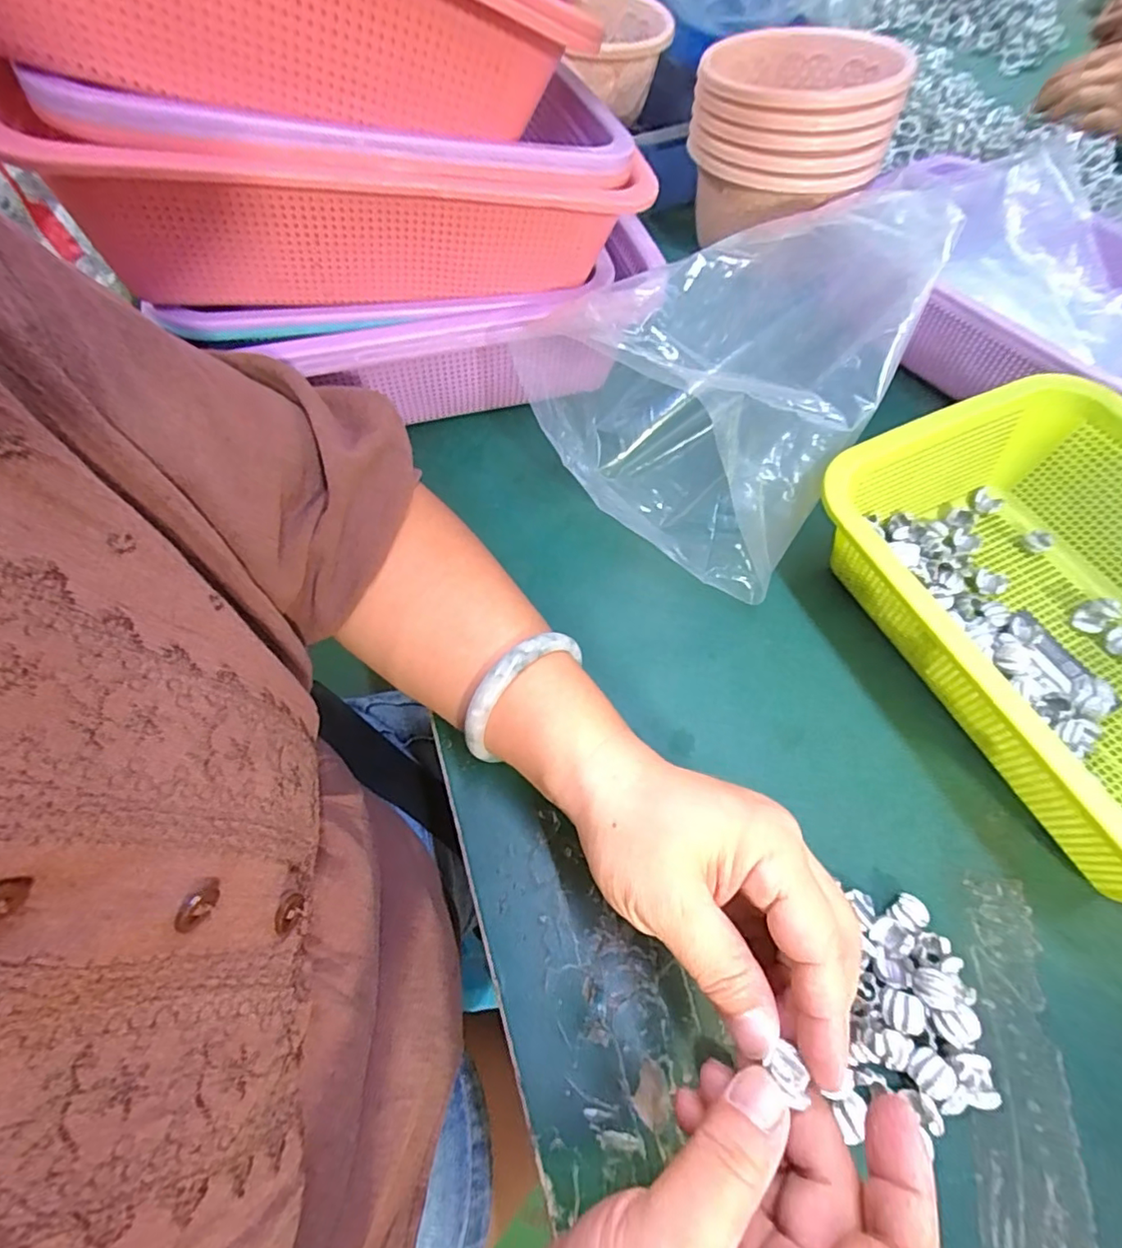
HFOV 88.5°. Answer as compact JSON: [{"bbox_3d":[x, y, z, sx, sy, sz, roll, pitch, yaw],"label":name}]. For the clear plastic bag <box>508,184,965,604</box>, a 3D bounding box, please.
[{"bbox_3d":[0.102,-0.172,0.369,0.191,0.116,0.258,31,63,13],"label":"clear plastic bag"}]

